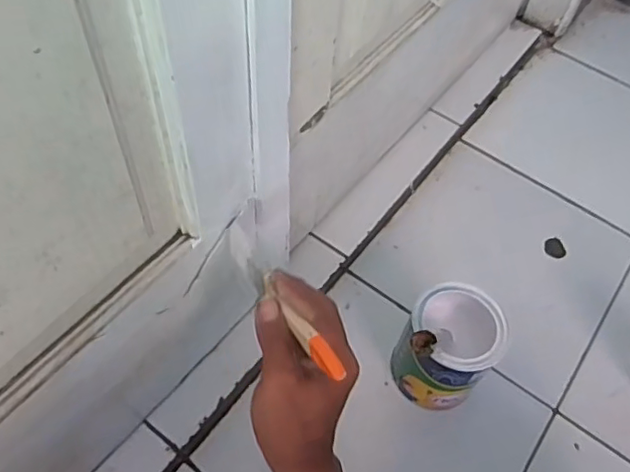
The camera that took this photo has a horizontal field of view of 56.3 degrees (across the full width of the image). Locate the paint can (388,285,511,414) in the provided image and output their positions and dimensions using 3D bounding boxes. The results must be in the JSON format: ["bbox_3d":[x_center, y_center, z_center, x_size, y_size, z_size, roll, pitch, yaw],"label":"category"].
[{"bbox_3d":[0.141,0.120,0.634,0.092,0.133,0.100,2,56,-3],"label":"paint can"}]

